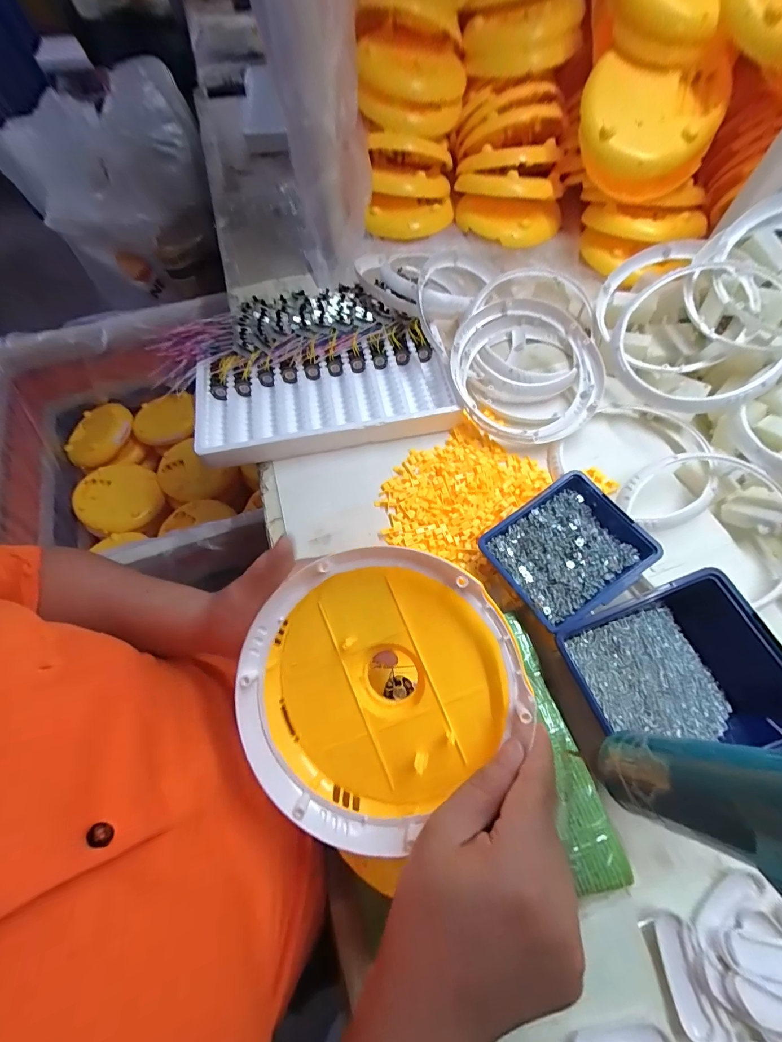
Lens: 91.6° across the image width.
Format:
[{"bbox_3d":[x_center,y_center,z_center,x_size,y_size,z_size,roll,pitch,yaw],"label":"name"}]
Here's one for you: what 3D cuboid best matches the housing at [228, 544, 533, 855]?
[{"bbox_3d":[-0.008,0.119,0.266,0.206,0.060,0.184,-45,80,9],"label":"housing"}]

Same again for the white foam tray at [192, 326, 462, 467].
[{"bbox_3d":[-0.089,-0.159,0.511,0.340,0.039,0.139,-9,65,-2],"label":"white foam tray"}]

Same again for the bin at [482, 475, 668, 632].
[{"bbox_3d":[0.181,0.034,0.403,0.136,0.057,0.120,-31,67,-12],"label":"bin"}]

